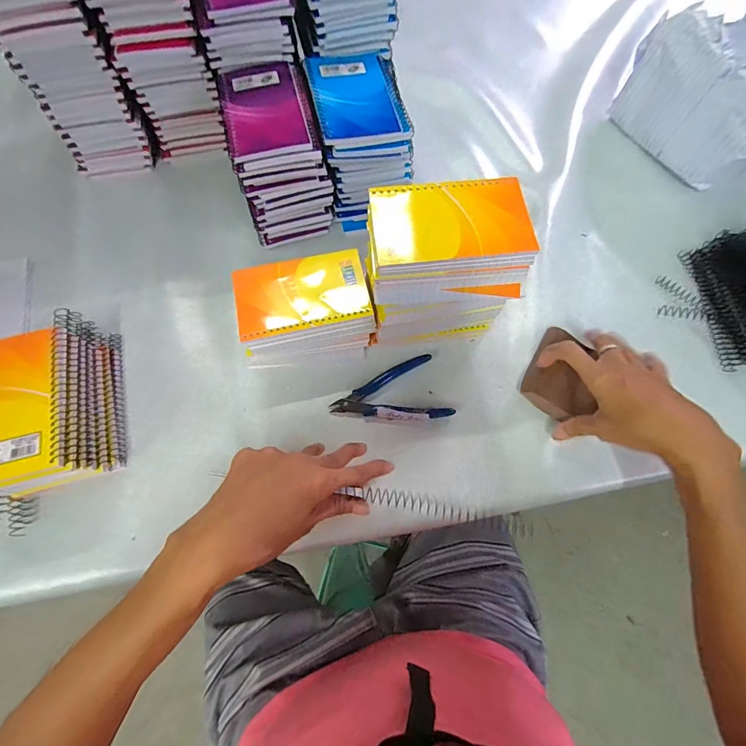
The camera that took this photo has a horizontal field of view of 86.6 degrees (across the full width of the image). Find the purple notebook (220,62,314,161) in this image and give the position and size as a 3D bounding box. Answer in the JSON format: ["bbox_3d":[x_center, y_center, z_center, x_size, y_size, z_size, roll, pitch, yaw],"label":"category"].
[{"bbox_3d":[-0.116,-0.283,0.419,0.084,0.011,0.133,-13,69,-6],"label":"purple notebook"}]

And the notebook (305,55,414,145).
[{"bbox_3d":[-0.014,-0.305,0.426,0.099,0.007,0.141,-12,69,-5],"label":"notebook"}]

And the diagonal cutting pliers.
[{"bbox_3d":[0.016,0.020,0.415,0.119,0.010,0.069,-8,68,-2],"label":"diagonal cutting pliers"}]

